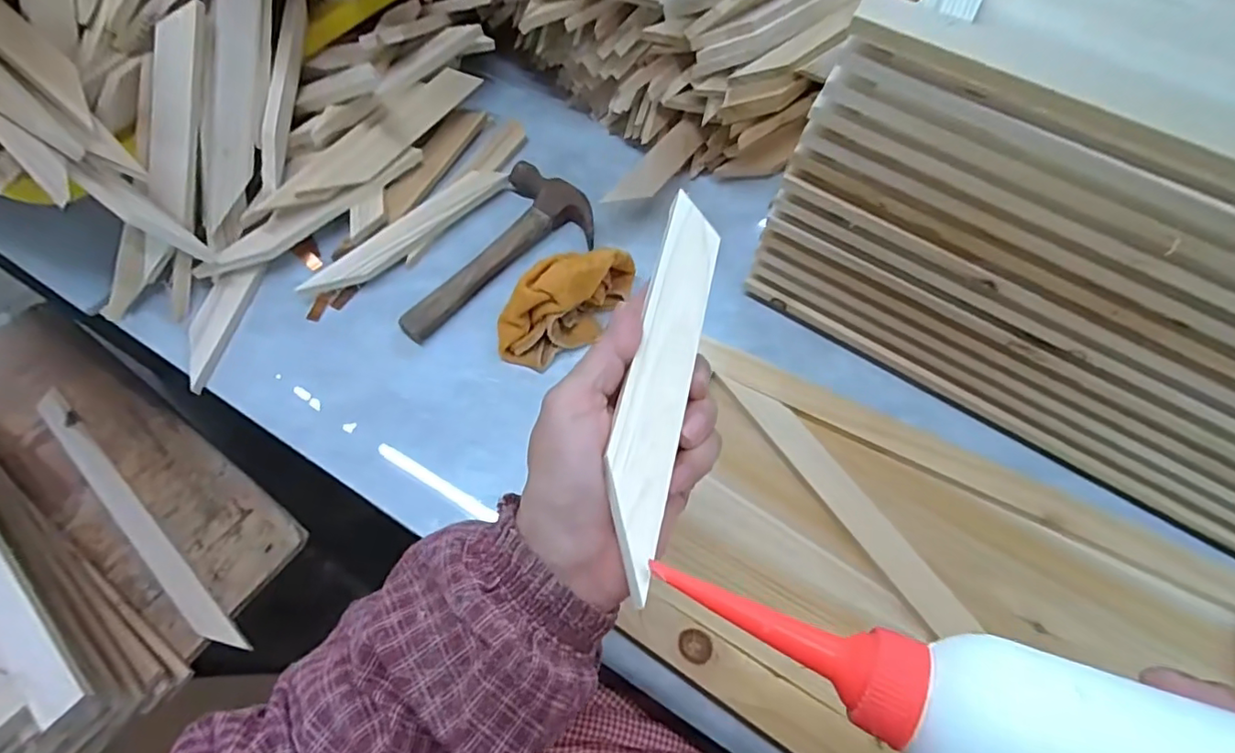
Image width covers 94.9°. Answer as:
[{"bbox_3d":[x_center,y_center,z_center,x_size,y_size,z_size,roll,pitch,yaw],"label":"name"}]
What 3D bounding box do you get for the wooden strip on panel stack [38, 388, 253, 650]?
[{"bbox_3d":[-0.526,0.144,0.611,0.392,0.006,0.029,39,67,16],"label":"wooden strip on panel stack"}]

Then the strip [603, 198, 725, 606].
[{"bbox_3d":[0.021,-0.007,0.246,0.028,0.007,0.189,11,59,4],"label":"strip"}]

